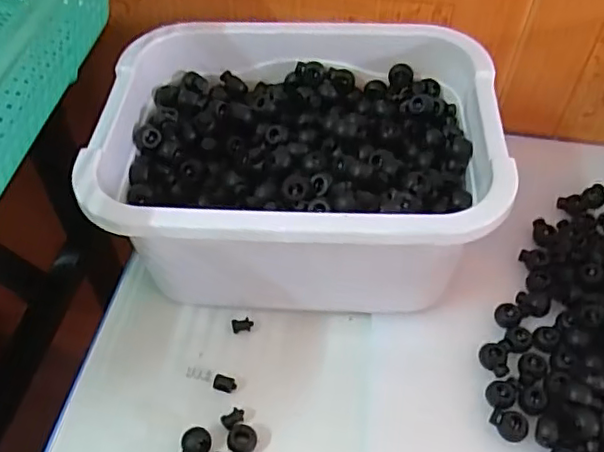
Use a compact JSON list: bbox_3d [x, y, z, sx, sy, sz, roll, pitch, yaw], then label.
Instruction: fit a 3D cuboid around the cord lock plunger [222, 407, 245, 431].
[{"bbox_3d":[-0.042,0.120,0.376,0.015,0.006,0.010,-28,58,-21],"label":"cord lock plunger"}]

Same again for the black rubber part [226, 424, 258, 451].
[{"bbox_3d":[-0.036,0.130,0.366,0.018,0.011,0.016,-1,52,-2],"label":"black rubber part"}]

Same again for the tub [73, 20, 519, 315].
[{"bbox_3d":[-0.005,-0.041,0.426,0.240,0.128,0.179,1,52,-1],"label":"tub"}]

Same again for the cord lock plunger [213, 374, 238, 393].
[{"bbox_3d":[-0.050,0.102,0.390,0.015,0.007,0.010,9,53,5],"label":"cord lock plunger"}]

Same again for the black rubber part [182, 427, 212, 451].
[{"bbox_3d":[-0.063,0.133,0.361,0.017,0.011,0.022,8,52,5],"label":"black rubber part"}]

